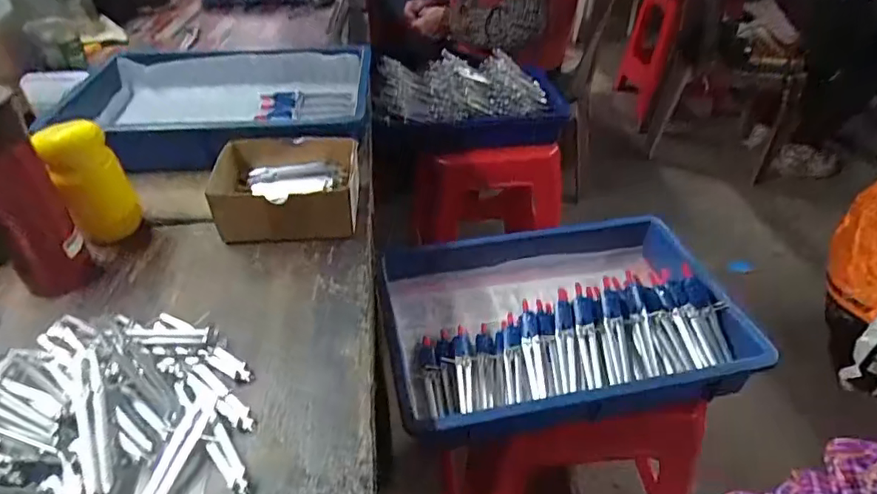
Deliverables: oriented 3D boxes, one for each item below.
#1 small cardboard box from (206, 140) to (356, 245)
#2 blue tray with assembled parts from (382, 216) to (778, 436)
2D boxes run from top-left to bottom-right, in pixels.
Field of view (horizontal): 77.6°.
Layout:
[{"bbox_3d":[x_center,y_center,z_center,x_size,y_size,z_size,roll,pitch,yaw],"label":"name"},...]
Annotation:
[{"bbox_3d":[-0.178,-0.065,0.664,0.155,0.075,0.130,-2,39,-2],"label":"small cardboard box"},{"bbox_3d":[0.163,0.096,0.714,0.425,0.079,0.285,-8,39,-9],"label":"blue tray with assembled parts"}]

